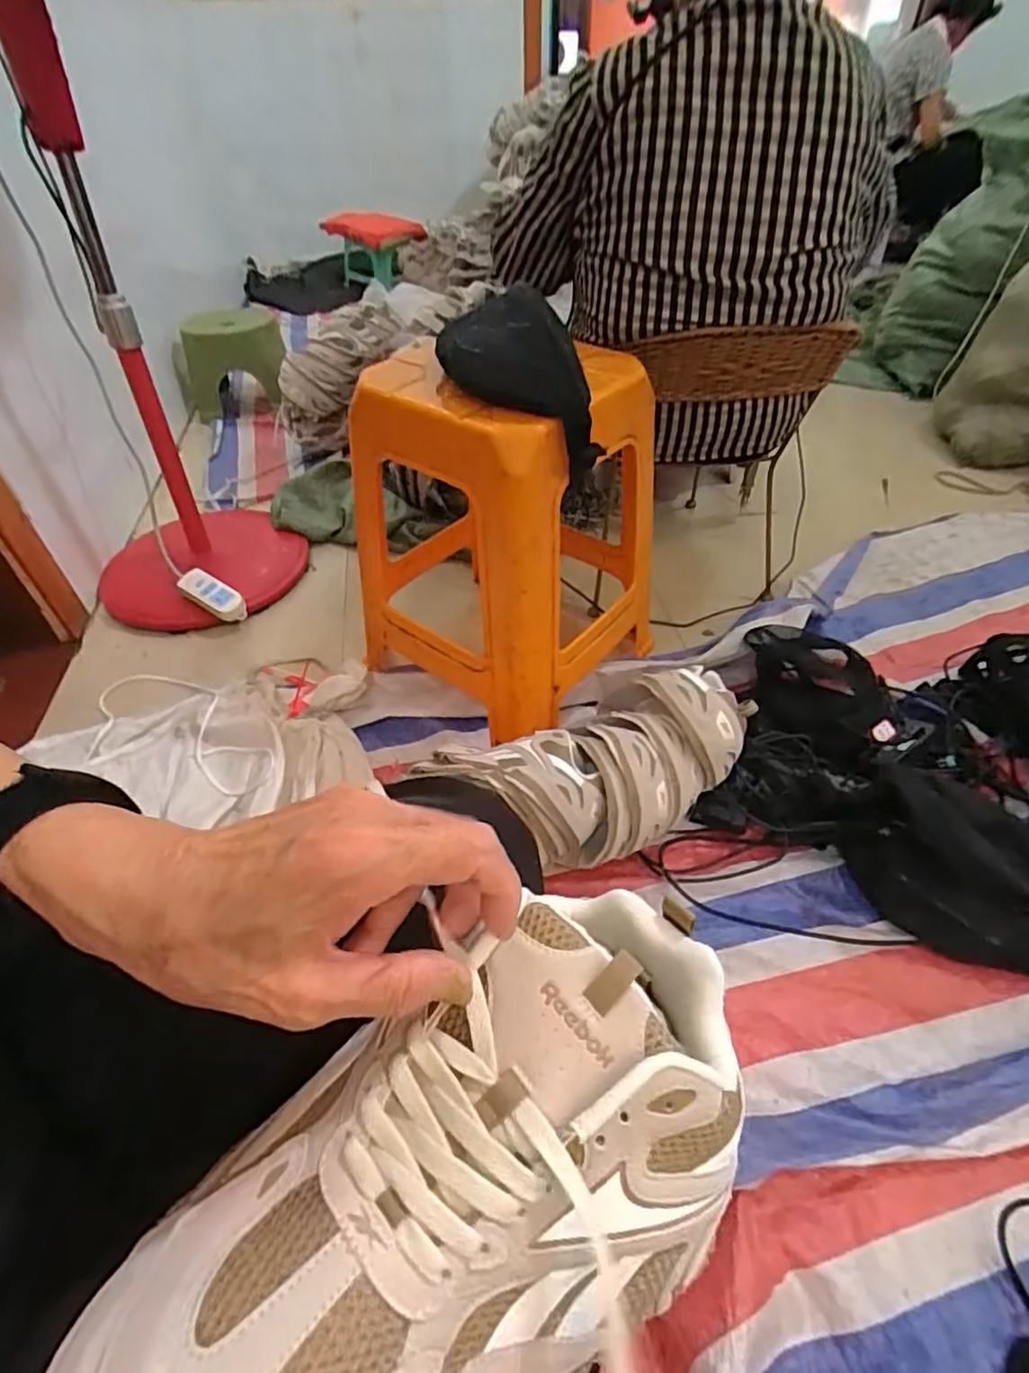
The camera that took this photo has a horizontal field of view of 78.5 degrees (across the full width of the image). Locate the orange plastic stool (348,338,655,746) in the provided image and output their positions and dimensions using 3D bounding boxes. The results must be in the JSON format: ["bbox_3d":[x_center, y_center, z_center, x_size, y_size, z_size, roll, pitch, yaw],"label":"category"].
[{"bbox_3d":[0.000,-0.226,0.914,0.325,0.425,0.366,30,54,27],"label":"orange plastic stool"}]

